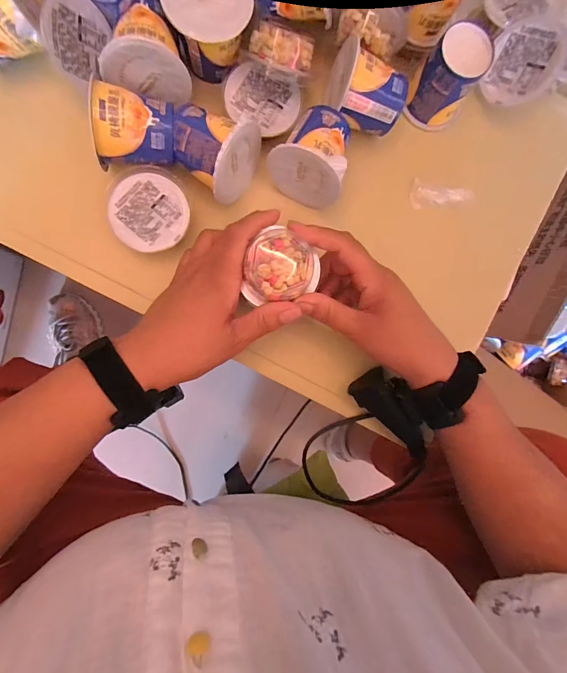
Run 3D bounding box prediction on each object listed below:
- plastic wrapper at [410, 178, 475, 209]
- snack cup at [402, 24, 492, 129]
[{"bbox_3d":[0.162,-0.145,0.342,0.059,0.016,0.024,0,89,-6],"label":"plastic wrapper"},{"bbox_3d":[0.152,-0.235,0.310,0.054,0.061,0.050,0,89,-6],"label":"snack cup"}]

